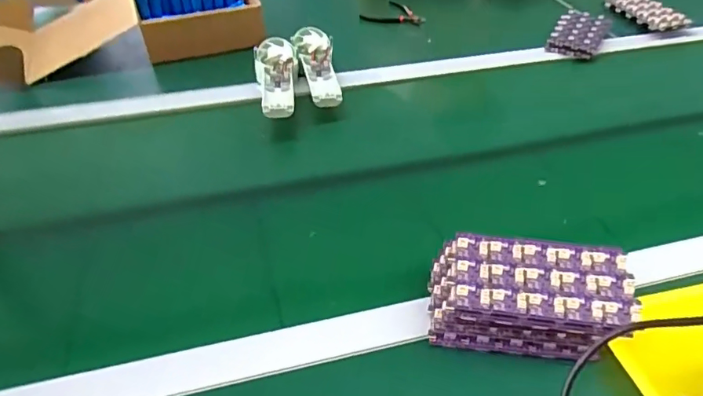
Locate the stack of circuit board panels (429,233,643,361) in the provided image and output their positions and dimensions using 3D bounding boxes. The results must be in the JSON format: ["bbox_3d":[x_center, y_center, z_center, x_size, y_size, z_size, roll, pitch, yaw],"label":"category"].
[{"bbox_3d":[0.153,0.088,0.455,0.157,0.069,0.083,5,43,5],"label":"stack of circuit board panels"}]

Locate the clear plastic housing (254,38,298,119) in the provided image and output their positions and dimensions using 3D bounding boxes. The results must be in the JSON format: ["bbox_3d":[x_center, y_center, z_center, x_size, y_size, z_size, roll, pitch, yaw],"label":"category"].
[{"bbox_3d":[-0.107,-0.175,0.731,0.058,0.027,0.175,-5,43,-6],"label":"clear plastic housing"}]

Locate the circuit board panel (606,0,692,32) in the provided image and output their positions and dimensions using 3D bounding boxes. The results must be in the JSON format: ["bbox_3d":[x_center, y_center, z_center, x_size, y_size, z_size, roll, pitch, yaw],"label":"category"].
[{"bbox_3d":[0.550,-0.352,0.961,0.071,0.030,0.150,-9,44,-10],"label":"circuit board panel"}]

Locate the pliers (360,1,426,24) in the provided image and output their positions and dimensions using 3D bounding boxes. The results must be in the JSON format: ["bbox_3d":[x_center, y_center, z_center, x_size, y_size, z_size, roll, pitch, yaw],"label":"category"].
[{"bbox_3d":[0.081,-0.338,0.962,0.088,0.017,0.107,-29,50,-28],"label":"pliers"}]

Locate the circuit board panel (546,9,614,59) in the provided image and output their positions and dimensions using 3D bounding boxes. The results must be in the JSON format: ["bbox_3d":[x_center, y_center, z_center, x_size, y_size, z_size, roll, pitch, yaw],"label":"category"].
[{"bbox_3d":[0.395,-0.285,0.888,0.081,0.024,0.147,22,47,21],"label":"circuit board panel"}]

